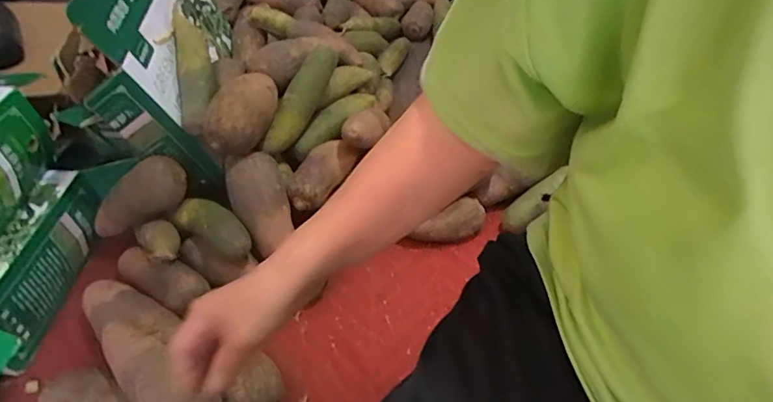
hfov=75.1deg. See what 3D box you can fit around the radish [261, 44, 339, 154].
[{"bbox_3d":[-0.139,-0.164,0.819,0.048,0.062,0.202,24,79,21],"label":"radish"}]

